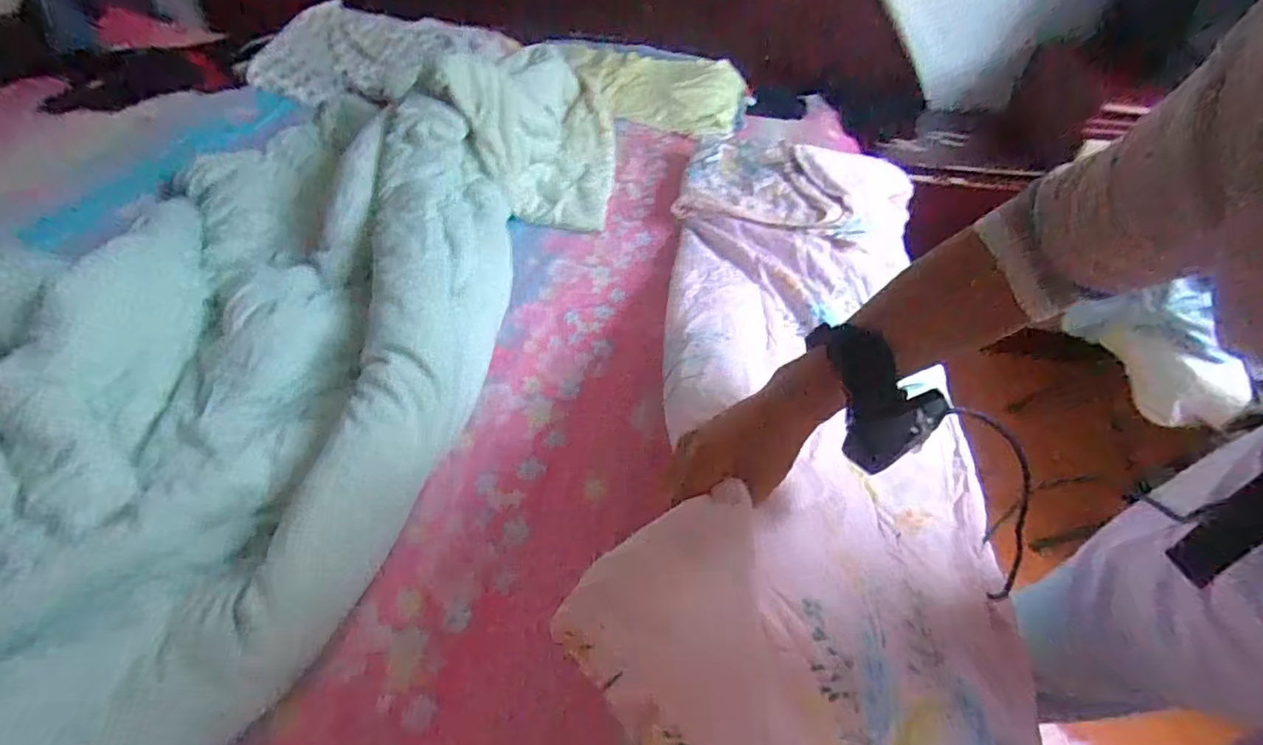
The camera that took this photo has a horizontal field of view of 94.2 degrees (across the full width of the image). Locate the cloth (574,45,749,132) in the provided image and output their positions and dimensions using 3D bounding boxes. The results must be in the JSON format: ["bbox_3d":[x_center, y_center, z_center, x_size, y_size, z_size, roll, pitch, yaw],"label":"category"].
[{"bbox_3d":[0.073,-0.677,1.403,0.407,0.097,0.259,-1,44,-3],"label":"cloth"}]

